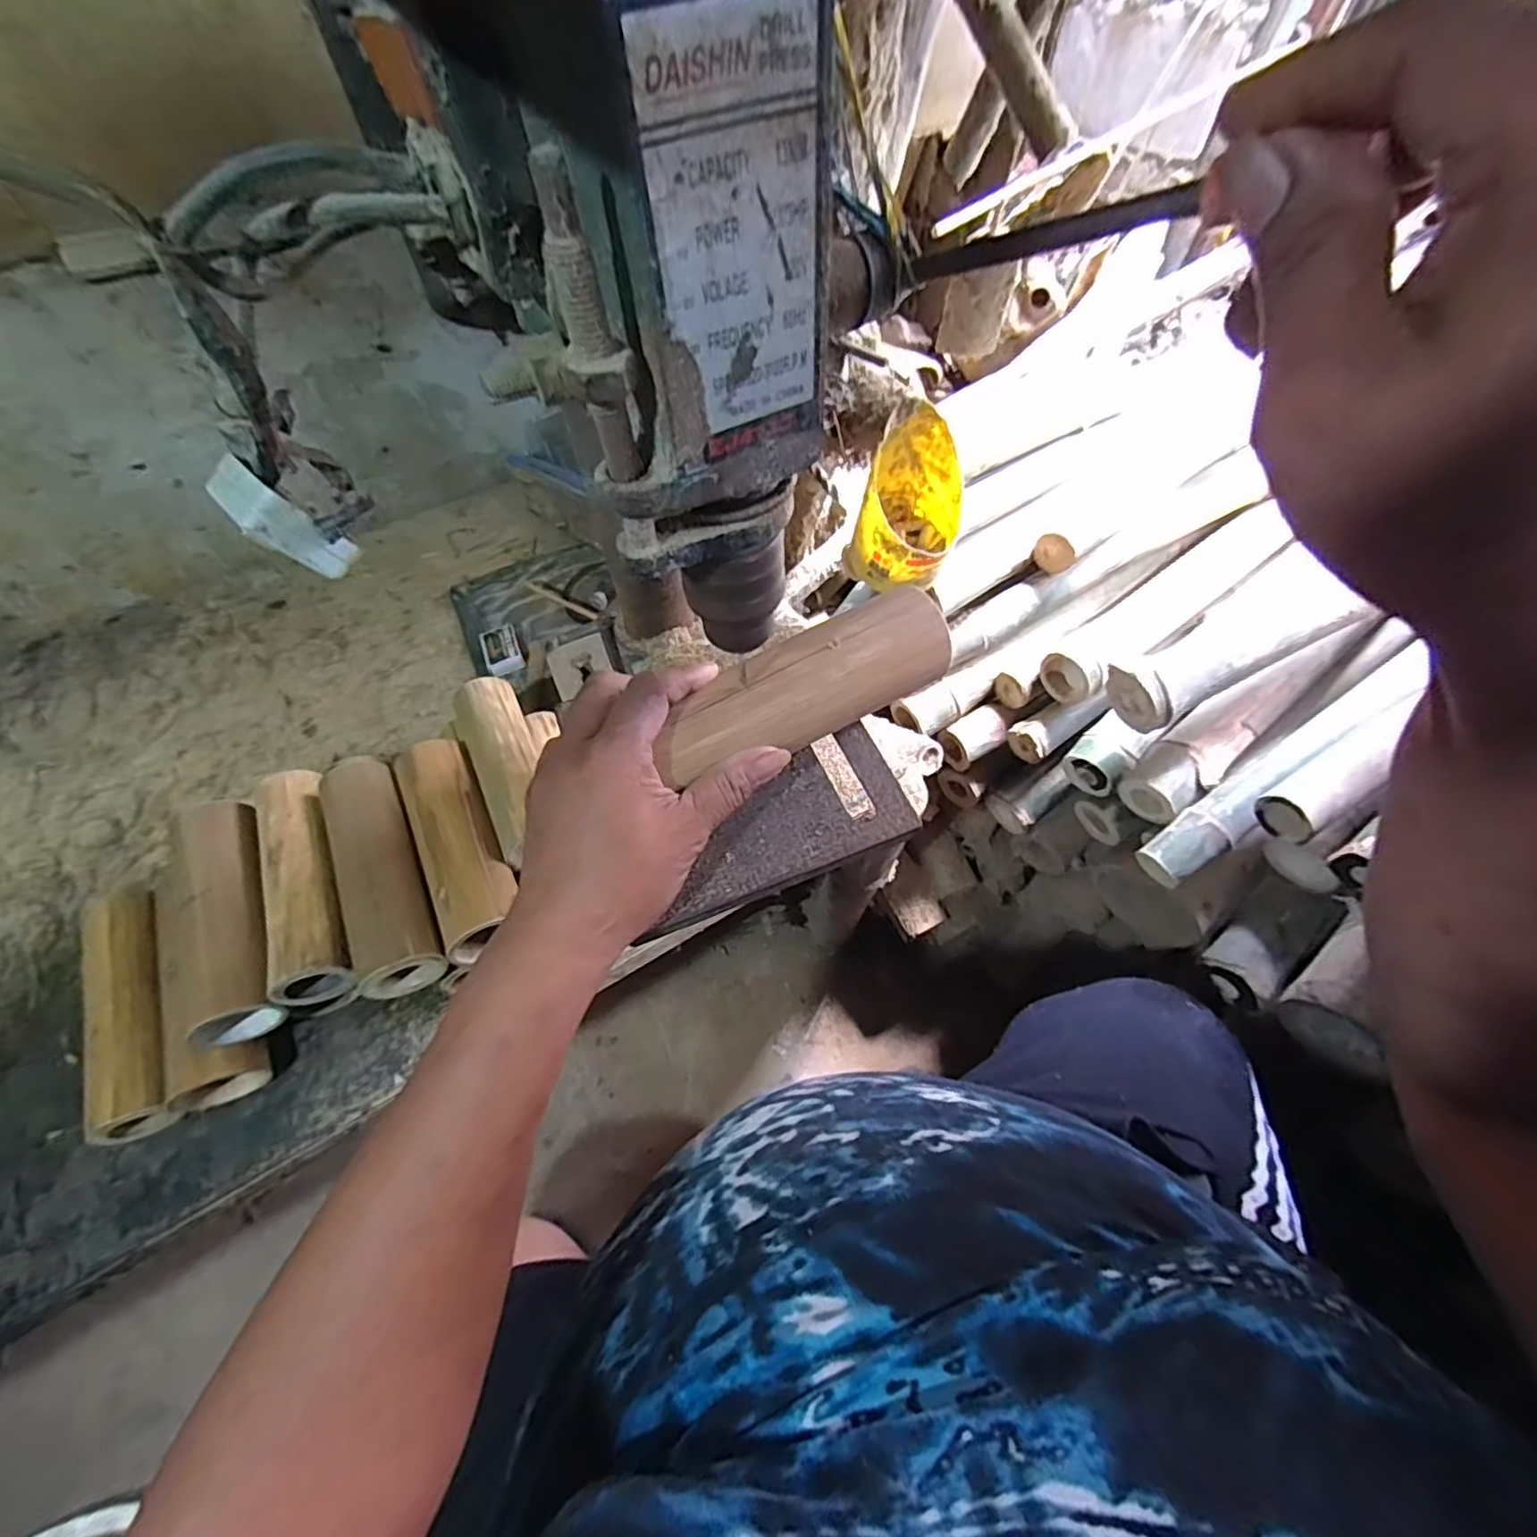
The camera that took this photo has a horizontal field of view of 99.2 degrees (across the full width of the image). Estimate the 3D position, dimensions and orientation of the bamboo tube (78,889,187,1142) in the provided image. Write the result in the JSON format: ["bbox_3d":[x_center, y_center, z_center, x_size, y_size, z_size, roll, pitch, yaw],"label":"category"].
[{"bbox_3d":[-0.482,0.179,0.501,0.055,0.055,0.196,-23,63,-13],"label":"bamboo tube"}]

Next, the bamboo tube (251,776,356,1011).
[{"bbox_3d":[-0.353,0.083,0.499,0.055,0.049,0.182,-21,63,-12],"label":"bamboo tube"}]

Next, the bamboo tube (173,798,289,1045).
[{"bbox_3d":[-0.410,0.111,0.495,0.068,0.054,0.180,-20,63,-12],"label":"bamboo tube"}]

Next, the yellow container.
[{"bbox_3d":[0.134,-0.234,0.592,0.075,0.144,0.101,22,63,11],"label":"yellow container"}]

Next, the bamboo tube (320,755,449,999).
[{"bbox_3d":[-0.296,0.073,0.492,0.056,0.047,0.196,-25,64,-14],"label":"bamboo tube"}]

